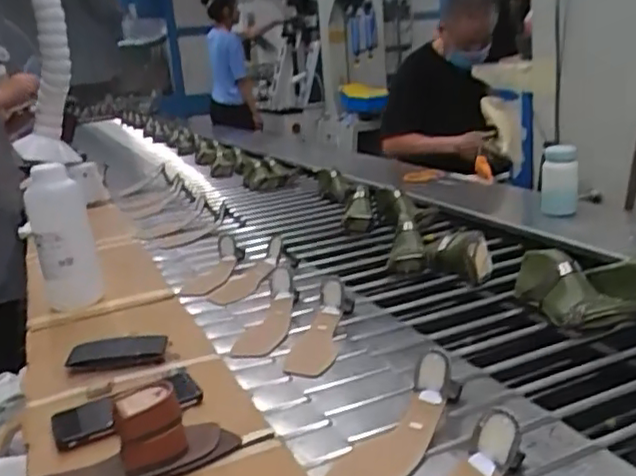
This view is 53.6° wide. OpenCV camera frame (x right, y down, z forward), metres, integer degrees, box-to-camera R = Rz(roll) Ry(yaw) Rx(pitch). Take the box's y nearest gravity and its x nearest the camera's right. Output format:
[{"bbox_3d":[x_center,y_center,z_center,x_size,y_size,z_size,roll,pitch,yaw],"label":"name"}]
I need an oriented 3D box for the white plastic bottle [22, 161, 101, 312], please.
[{"bbox_3d":[-0.427,0.014,1.063,0.093,0.254,0.084,-13,14,-25],"label":"white plastic bottle"}]

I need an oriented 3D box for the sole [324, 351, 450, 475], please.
[{"bbox_3d":[0.087,0.198,0.693,0.215,0.080,0.079,-20,23,-40],"label":"sole"}]

